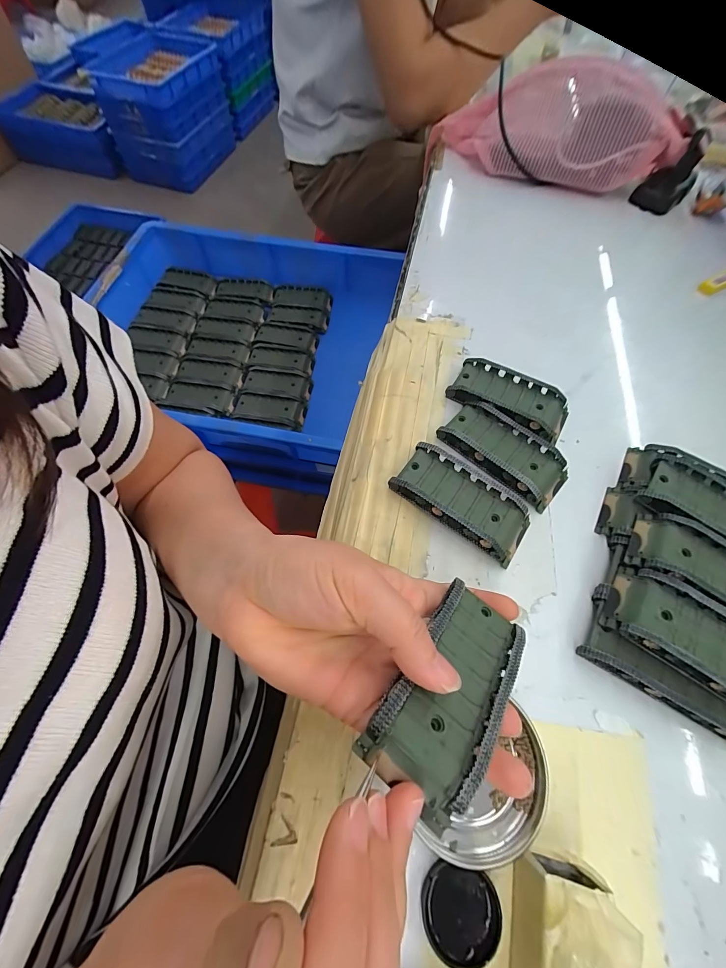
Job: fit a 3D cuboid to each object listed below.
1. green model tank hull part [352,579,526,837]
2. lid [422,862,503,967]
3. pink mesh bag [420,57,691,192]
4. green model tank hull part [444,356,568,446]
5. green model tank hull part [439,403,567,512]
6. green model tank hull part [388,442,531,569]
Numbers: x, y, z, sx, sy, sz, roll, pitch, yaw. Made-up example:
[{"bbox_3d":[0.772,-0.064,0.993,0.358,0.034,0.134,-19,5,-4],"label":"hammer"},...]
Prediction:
[{"bbox_3d":[0.041,0.088,0.160,0.043,0.018,0.093,38,46,15],"label":"green model tank hull part"},{"bbox_3d":[0.046,0.202,0.165,0.037,0.006,0.031,11,63,3],"label":"lid"},{"bbox_3d":[0.249,-0.468,0.462,0.294,0.102,0.137,5,63,0],"label":"pink mesh bag"},{"bbox_3d":[0.124,-0.071,0.298,0.096,0.017,0.049,29,65,12],"label":"green model tank hull part"},{"bbox_3d":[0.111,-0.026,0.274,0.096,0.016,0.051,39,68,16],"label":"green model tank hull part"},{"bbox_3d":[0.071,0.011,0.251,0.095,0.021,0.046,33,66,13],"label":"green model tank hull part"}]

